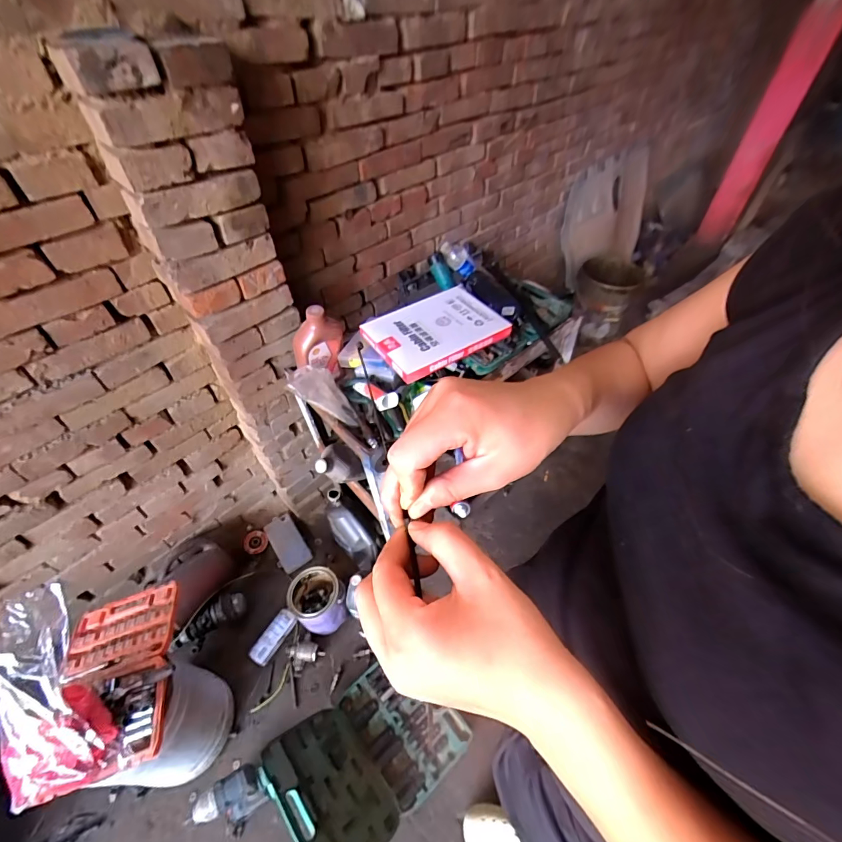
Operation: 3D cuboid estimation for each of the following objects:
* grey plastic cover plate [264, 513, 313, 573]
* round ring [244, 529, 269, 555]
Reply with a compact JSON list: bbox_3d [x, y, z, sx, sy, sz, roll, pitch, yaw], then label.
[{"bbox_3d":[-0.484,0.431,1.469,0.113,0.048,0.204,-26,53,-22],"label":"grey plastic cover plate"},{"bbox_3d":[-0.602,0.439,1.488,0.084,0.014,0.086,0,48,0],"label":"round ring"}]

